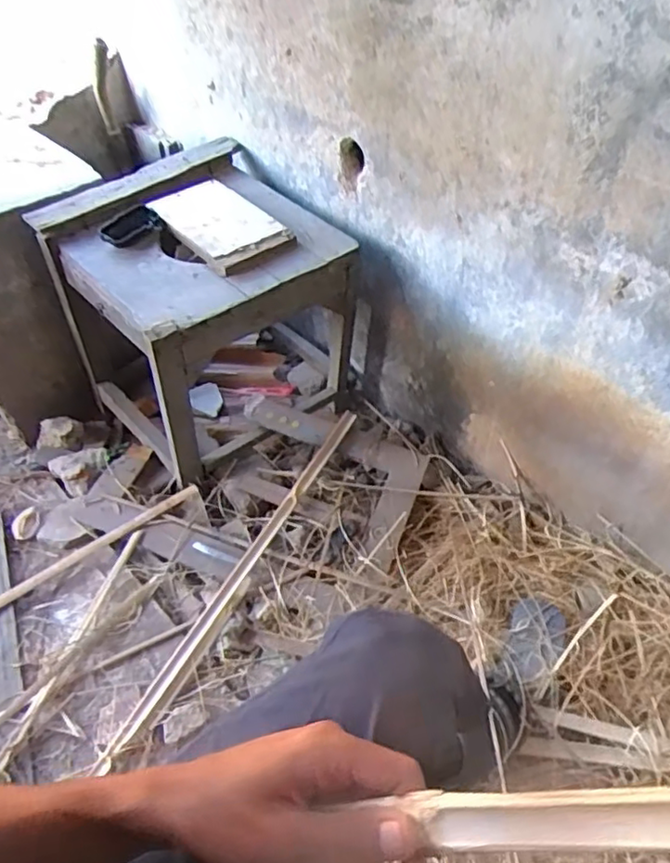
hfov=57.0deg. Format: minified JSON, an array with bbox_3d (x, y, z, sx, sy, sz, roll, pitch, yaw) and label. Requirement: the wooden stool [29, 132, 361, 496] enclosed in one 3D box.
[{"bbox_3d":[-0.234,-0.228,1.266,0.481,0.456,0.457,-35,56,-25],"label":"wooden stool"}]

